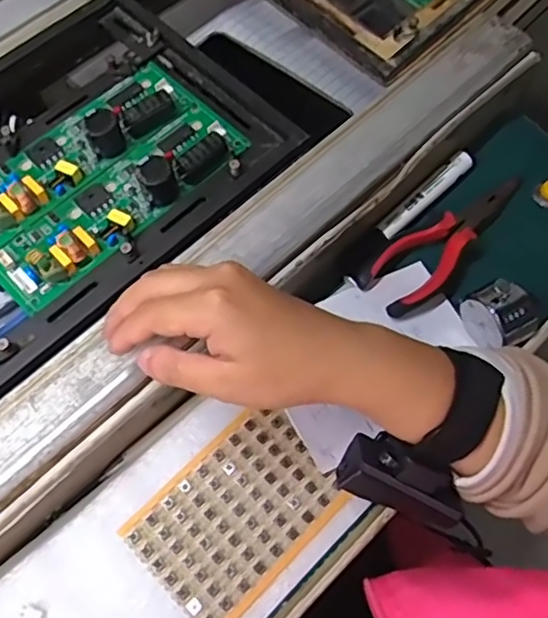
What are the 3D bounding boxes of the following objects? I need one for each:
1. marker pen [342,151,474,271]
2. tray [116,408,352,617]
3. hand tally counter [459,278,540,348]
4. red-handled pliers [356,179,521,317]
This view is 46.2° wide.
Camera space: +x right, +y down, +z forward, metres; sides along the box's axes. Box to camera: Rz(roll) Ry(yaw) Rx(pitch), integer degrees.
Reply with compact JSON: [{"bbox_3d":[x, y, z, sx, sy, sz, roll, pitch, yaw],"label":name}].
[{"bbox_3d":[0.101,-0.074,0.474,0.130,0.014,0.014,-41,71,-18],"label":"marker pen"},{"bbox_3d":[-0.022,0.124,0.390,0.117,0.009,0.084,-42,71,-18],"label":"tray"},{"bbox_3d":[0.147,0.007,0.424,0.039,0.046,0.040,-24,66,-11],"label":"hand tally counter"},{"bbox_3d":[0.128,-0.047,0.460,0.142,0.025,0.041,-34,68,-15],"label":"red-handled pliers"}]

